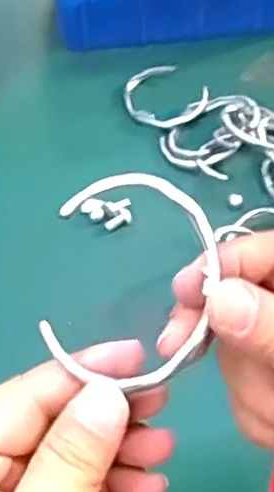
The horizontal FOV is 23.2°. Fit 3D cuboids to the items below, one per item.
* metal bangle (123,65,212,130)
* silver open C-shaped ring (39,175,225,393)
[{"bbox_3d":[0.022,-0.115,0.502,0.059,0.016,0.063,-10,54,-8],"label":"metal bangle"},{"bbox_3d":[-0.002,0.010,0.209,0.049,0.004,0.067,10,87,-7],"label":"silver open C-shaped ring"}]

